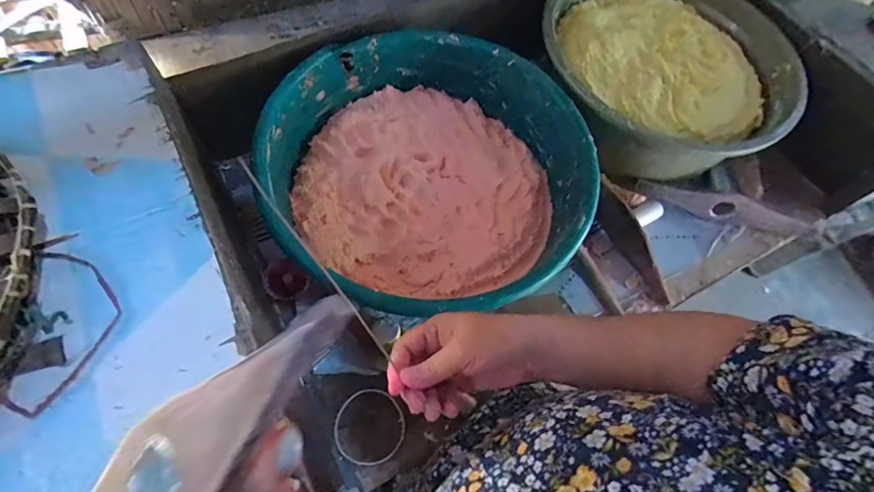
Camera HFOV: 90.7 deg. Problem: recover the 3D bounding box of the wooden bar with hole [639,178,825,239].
[{"bbox_3d":[0.480,-0.059,0.723,0.301,0.058,0.032,17,65,4],"label":"wooden bar with hole"}]

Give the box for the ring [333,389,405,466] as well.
[{"bbox_3d":[-0.087,0.234,0.558,0.089,0.004,0.090,5,66,-12],"label":"ring"}]

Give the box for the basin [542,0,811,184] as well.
[{"bbox_3d":[0.360,-0.322,0.733,0.424,0.109,0.428,1,64,-3],"label":"basin"}]

